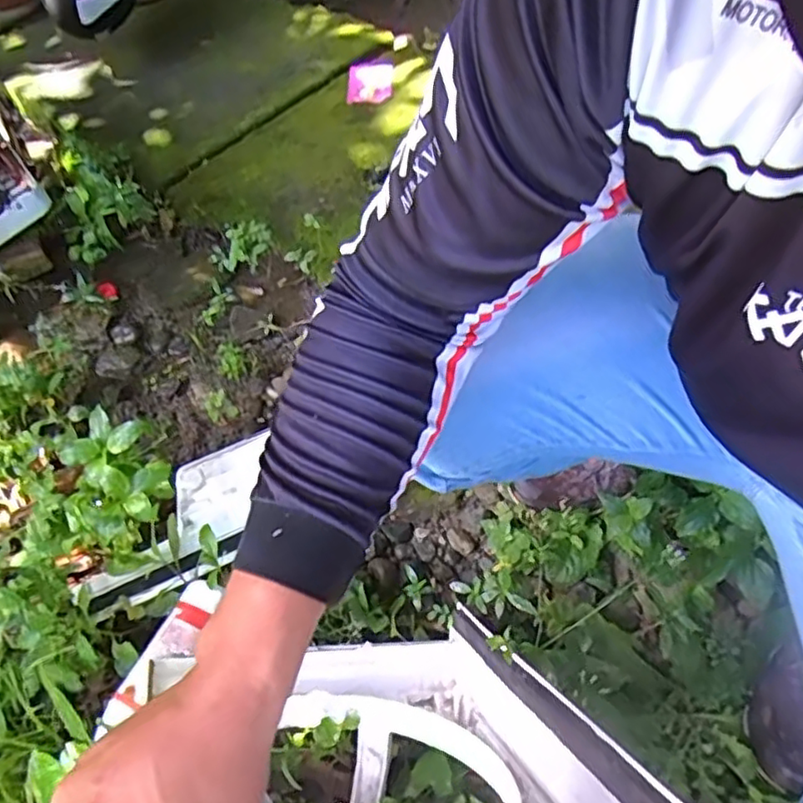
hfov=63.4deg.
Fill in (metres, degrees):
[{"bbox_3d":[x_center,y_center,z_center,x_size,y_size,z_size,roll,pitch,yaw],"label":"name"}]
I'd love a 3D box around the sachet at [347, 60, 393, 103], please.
[{"bbox_3d":[-0.060,-0.634,1.280,0.085,0.023,0.129,0,57,5],"label":"sachet"}]

